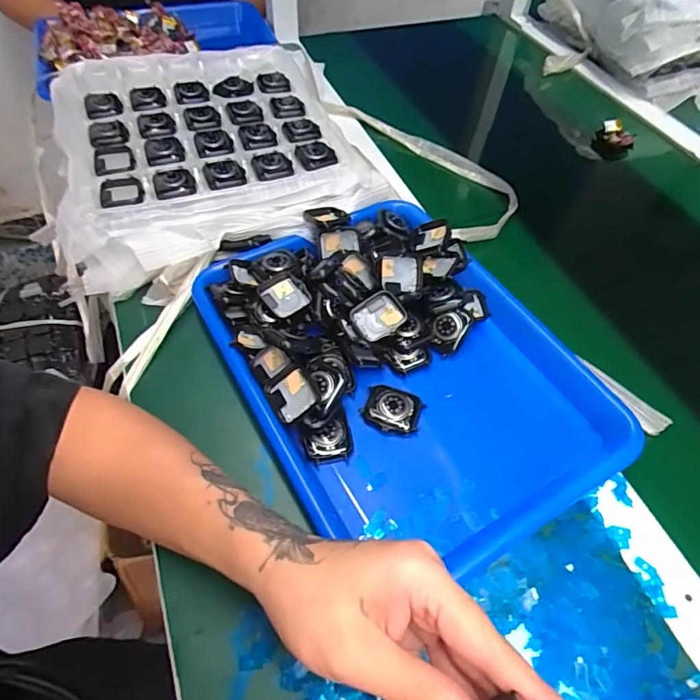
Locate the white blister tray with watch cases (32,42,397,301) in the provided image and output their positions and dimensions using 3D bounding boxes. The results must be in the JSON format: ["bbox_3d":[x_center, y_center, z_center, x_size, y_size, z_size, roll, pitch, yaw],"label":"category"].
[{"bbox_3d":[-0.160,-0.242,0.553,0.348,0.050,0.371,-16,57,-12],"label":"white blister tray with watch cases"}]

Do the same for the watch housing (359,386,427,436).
[{"bbox_3d":[0.034,0.048,0.387,0.047,0.011,0.038,14,56,8],"label":"watch housing"}]

